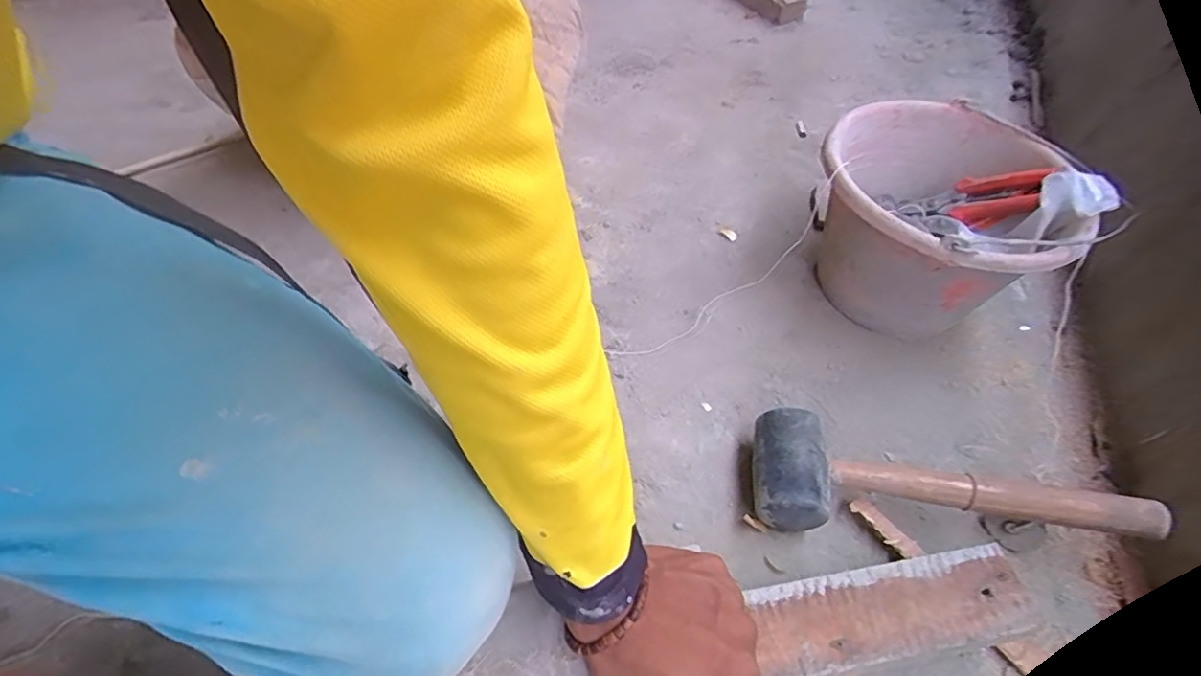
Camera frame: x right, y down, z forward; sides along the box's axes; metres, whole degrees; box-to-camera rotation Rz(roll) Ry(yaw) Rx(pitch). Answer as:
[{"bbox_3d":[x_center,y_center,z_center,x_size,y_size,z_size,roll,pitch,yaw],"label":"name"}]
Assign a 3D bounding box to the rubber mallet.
[{"bbox_3d":[0.278,0.128,0.495,0.308,0.068,0.092,9,50,1],"label":"rubber mallet"}]

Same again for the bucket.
[{"bbox_3d":[0.350,-0.120,0.649,0.245,0.165,0.257,2,51,-3],"label":"bucket"}]

